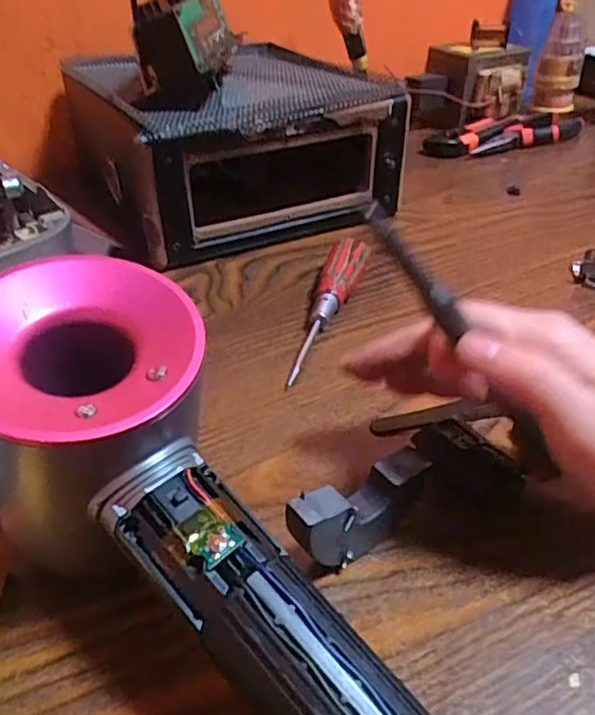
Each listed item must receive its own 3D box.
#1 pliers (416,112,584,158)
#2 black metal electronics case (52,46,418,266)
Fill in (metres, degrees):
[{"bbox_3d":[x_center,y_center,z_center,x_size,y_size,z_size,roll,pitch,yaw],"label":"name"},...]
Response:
[{"bbox_3d":[0.216,-0.232,0.653,0.189,0.028,0.055,-13,38,-16],"label":"pliers"},{"bbox_3d":[-0.040,-0.161,0.483,0.215,0.102,0.153,-17,39,-21],"label":"black metal electronics case"}]

